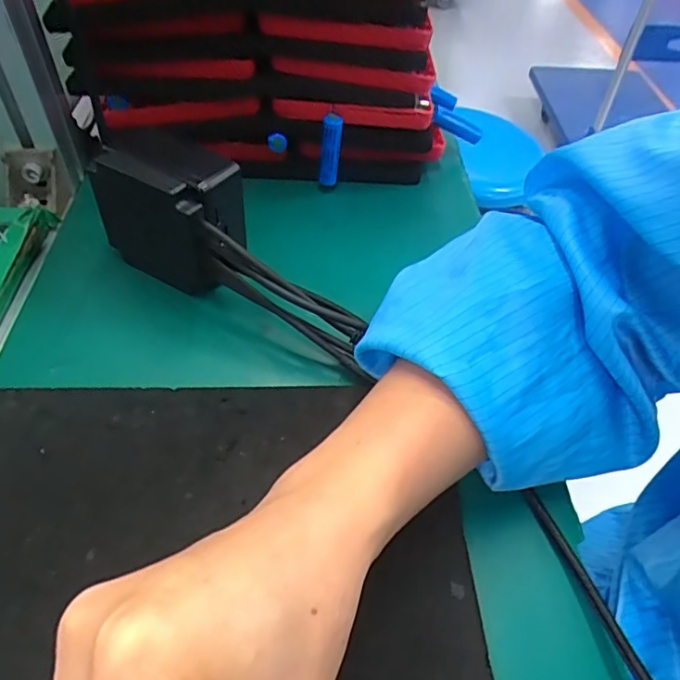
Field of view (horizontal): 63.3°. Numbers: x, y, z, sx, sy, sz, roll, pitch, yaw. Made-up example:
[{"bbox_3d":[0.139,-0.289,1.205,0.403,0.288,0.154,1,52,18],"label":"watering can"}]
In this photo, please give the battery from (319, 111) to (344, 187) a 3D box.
[{"bbox_3d":[-0.007,-0.139,0.415,0.014,0.058,0.016,3,49,0],"label":"battery"}]

